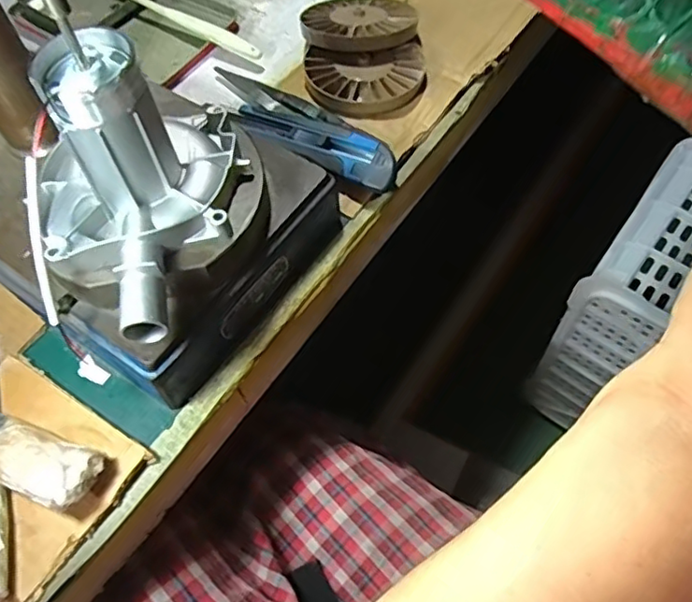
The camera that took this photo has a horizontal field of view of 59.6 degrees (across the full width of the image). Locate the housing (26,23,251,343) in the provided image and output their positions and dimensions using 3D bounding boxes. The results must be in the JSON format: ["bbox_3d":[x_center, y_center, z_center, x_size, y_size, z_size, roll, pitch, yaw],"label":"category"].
[{"bbox_3d":[-0.104,-0.064,0.306,0.115,0.087,0.125,-28,62,-13],"label":"housing"}]

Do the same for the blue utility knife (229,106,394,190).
[{"bbox_3d":[-0.024,-0.120,0.461,0.137,0.026,0.037,23,64,16],"label":"blue utility knife"}]

